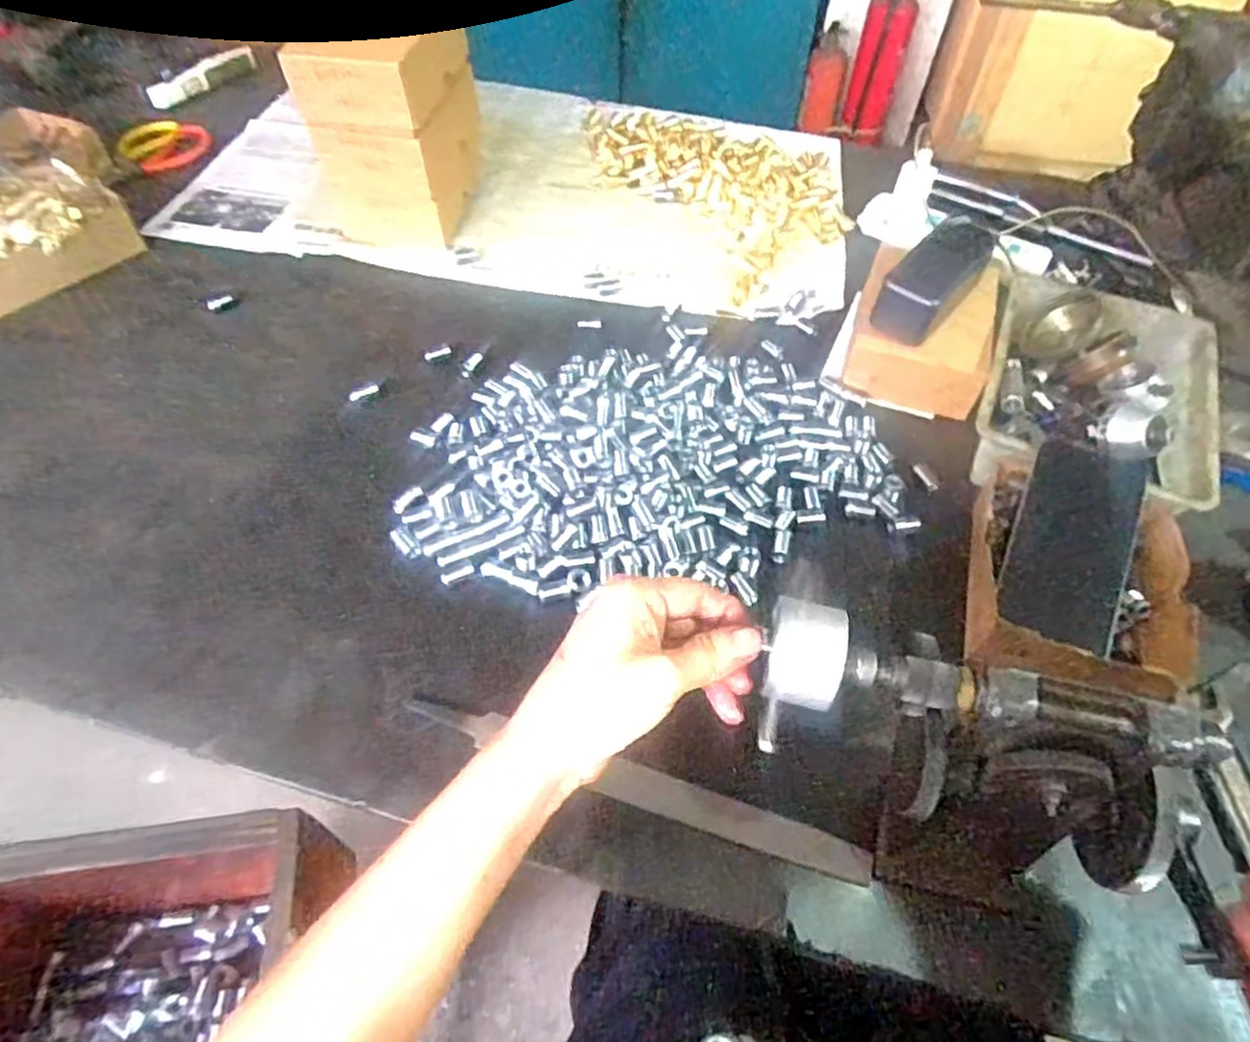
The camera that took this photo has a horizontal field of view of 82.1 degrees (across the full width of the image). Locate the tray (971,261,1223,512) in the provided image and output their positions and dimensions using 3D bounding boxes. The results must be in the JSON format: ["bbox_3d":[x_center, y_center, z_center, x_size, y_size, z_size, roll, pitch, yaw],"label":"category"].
[{"bbox_3d":[0.410,-0.114,0.642,0.176,0.072,0.255,19,54,11],"label":"tray"}]

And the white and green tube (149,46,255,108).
[{"bbox_3d":[-0.592,-0.627,1.007,0.023,0.019,0.176,26,55,16],"label":"white and green tube"}]

